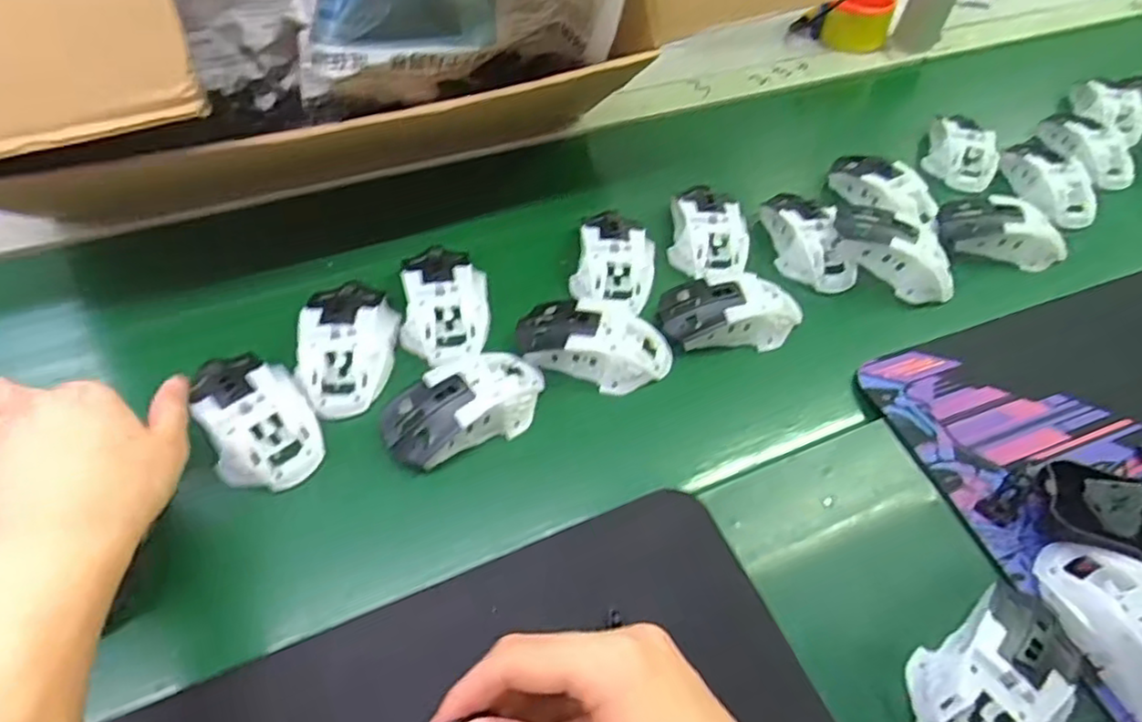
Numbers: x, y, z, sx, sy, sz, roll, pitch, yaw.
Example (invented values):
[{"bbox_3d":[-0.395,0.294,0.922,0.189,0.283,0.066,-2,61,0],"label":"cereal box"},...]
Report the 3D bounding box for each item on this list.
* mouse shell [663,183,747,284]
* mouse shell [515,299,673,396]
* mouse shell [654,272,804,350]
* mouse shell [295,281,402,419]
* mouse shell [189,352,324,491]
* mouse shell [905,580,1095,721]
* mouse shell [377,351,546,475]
[{"bbox_3d":[0.120,-0.113,0.580,0.065,0.034,0.096,3,53,-1],"label":"mouse shell"},{"bbox_3d":[0.018,-0.013,0.500,0.111,0.035,0.064,2,53,-2],"label":"mouse shell"},{"bbox_3d":[0.127,-0.041,0.524,0.109,0.033,0.053,0,53,-4],"label":"mouse shell"},{"bbox_3d":[-0.161,-0.012,0.485,0.063,0.033,0.104,-4,53,-7],"label":"mouse shell"},{"bbox_3d":[-0.212,0.035,0.445,0.067,0.033,0.110,-28,59,-22],"label":"mouse shell"},{"bbox_3d":[0.237,0.171,0.364,0.114,0.034,0.064,-27,59,-22],"label":"mouse shell"},{"bbox_3d":[-0.071,0.028,0.459,0.117,0.035,0.063,-33,61,-25],"label":"mouse shell"}]

